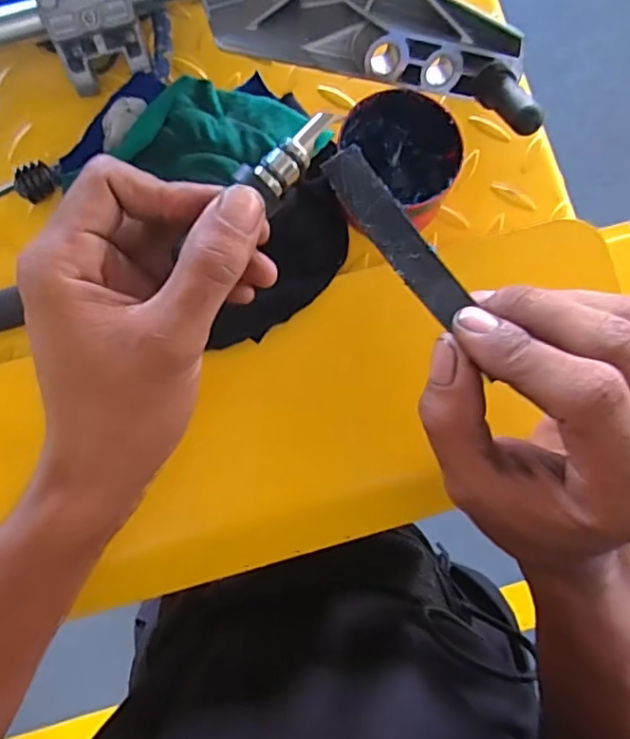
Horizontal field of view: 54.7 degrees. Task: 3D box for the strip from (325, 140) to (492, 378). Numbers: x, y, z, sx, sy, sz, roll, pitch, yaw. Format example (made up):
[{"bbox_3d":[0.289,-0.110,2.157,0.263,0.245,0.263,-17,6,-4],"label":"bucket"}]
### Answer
[{"bbox_3d":[0.030,-0.050,0.221,0.016,0.006,0.070,-36,89,-2],"label":"strip"}]

